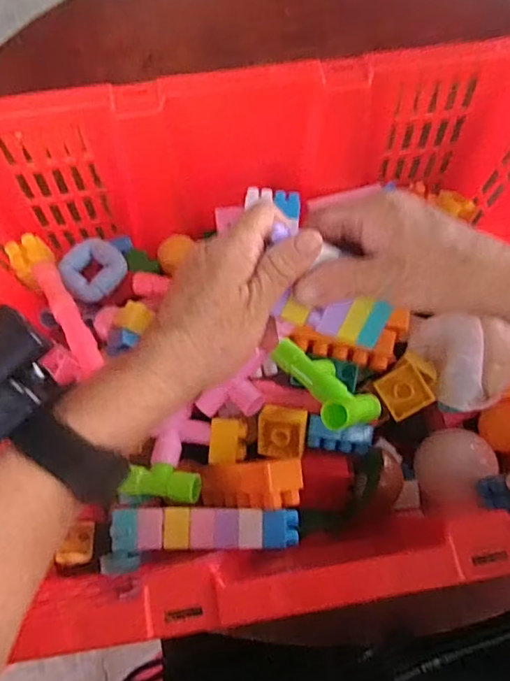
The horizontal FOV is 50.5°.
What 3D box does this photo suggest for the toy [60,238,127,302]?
[{"bbox_3d":[-0.137,-0.062,0.456,0.051,0.012,0.050,0,67,0],"label":"toy"}]

